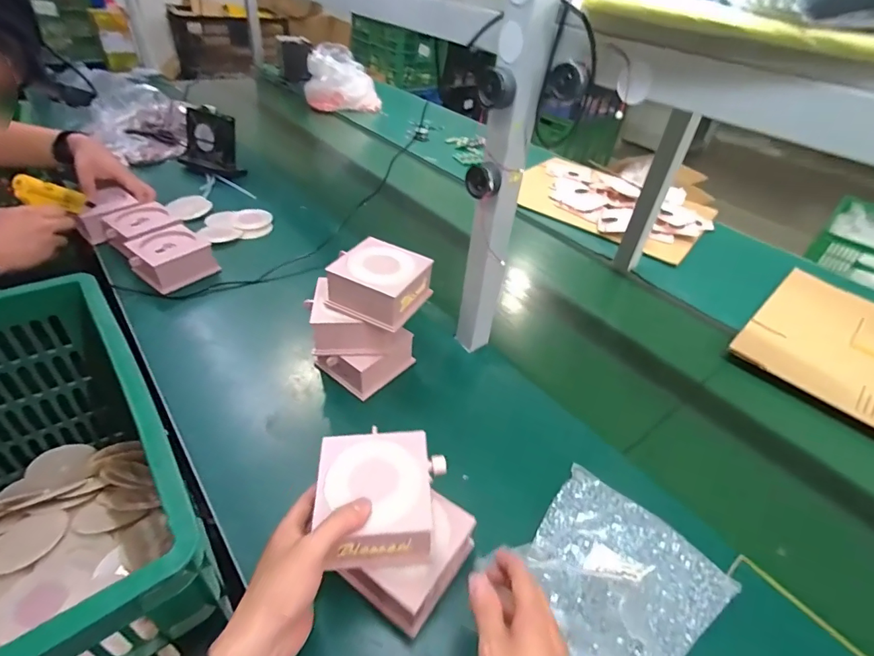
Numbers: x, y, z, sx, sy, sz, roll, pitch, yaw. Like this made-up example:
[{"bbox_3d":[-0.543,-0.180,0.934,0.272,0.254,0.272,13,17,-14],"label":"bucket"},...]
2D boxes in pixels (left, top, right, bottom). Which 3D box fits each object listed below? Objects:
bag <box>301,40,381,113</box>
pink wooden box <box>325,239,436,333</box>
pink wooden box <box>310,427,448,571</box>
[{"bbox_3d":[-0.345,-0.883,1.630,0.243,0.216,0.154,-15,44,-24],"label":"bag"},{"bbox_3d":[-0.075,-0.062,0.597,0.106,0.064,0.103,21,42,17],"label":"pink wooden box"},{"bbox_3d":[-0.056,0.163,0.434,0.113,0.062,0.111,4,40,-3],"label":"pink wooden box"}]

